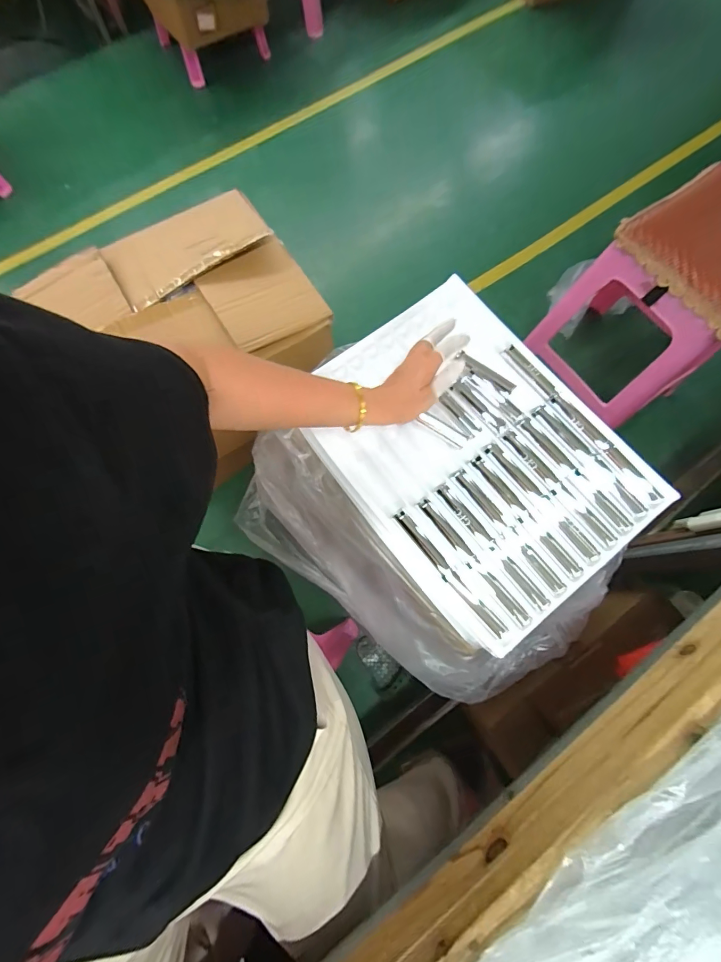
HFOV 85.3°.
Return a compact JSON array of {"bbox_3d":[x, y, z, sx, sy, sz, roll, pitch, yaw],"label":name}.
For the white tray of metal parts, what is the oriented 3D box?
[{"bbox_3d":[0.141,-0.047,0.508,0.319,0.034,0.414,-37,77,-9],"label":"white tray of metal parts"}]

